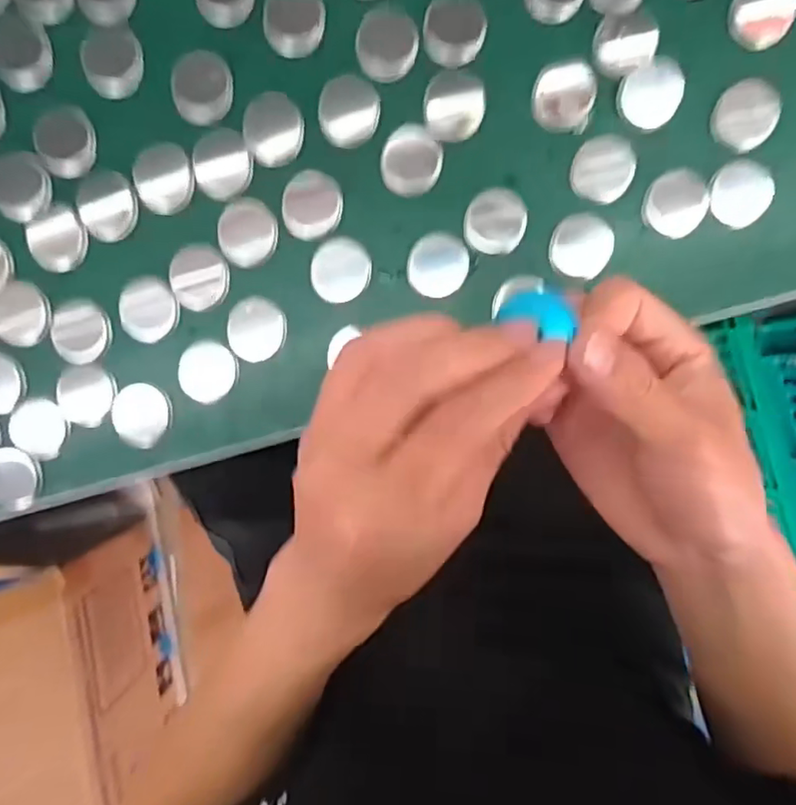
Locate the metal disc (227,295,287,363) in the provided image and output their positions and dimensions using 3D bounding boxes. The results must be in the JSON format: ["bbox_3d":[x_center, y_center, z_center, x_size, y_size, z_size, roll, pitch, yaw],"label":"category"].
[{"bbox_3d":[-0.074,-0.038,0.310,0.029,0.004,0.033,2,94,1],"label":"metal disc"}]

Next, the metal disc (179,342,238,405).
[{"bbox_3d":[-0.100,-0.016,0.313,0.030,0.004,0.032,0,94,1],"label":"metal disc"}]

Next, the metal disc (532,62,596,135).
[{"bbox_3d":[0.084,-0.155,0.301,0.030,0.004,0.034,20,94,-1],"label":"metal disc"}]

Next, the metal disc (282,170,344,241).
[{"bbox_3d":[-0.044,-0.102,0.306,0.030,0.004,0.034,9,94,0],"label":"metal disc"}]

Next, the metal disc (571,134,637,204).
[{"bbox_3d":[0.105,-0.119,0.302,0.030,0.004,0.033,0,94,1],"label":"metal disc"}]

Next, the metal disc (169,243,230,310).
[{"bbox_3d":[-0.103,-0.064,0.308,0.029,0.004,0.033,2,94,1],"label":"metal disc"}]

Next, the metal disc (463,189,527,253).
[{"bbox_3d":[0.050,-0.093,0.305,0.030,0.006,0.031,0,94,1],"label":"metal disc"}]

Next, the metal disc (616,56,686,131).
[{"bbox_3d":[0.128,-0.155,0.298,0.034,0.004,0.030,-31,93,2],"label":"metal disc"}]

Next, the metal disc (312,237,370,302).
[{"bbox_3d":[-0.029,-0.068,0.307,0.030,0.004,0.031,0,94,1],"label":"metal disc"}]

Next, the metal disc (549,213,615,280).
[{"bbox_3d":[0.094,-0.080,0.305,0.030,0.004,0.031,0,94,1],"label":"metal disc"}]

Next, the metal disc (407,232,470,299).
[{"bbox_3d":[0.021,-0.071,0.307,0.030,0.004,0.032,0,94,1],"label":"metal disc"}]

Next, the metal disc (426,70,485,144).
[{"bbox_3d":[0.029,-0.150,0.302,0.030,0.005,0.034,0,94,1],"label":"metal disc"}]

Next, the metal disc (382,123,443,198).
[{"bbox_3d":[0.007,-0.123,0.303,0.030,0.004,0.034,0,94,1],"label":"metal disc"}]

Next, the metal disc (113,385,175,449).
[{"bbox_3d":[-0.135,0.007,0.316,0.030,0.004,0.034,5,94,0],"label":"metal disc"}]

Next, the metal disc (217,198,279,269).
[{"bbox_3d":[-0.078,-0.088,0.308,0.029,0.004,0.035,2,94,1],"label":"metal disc"}]

